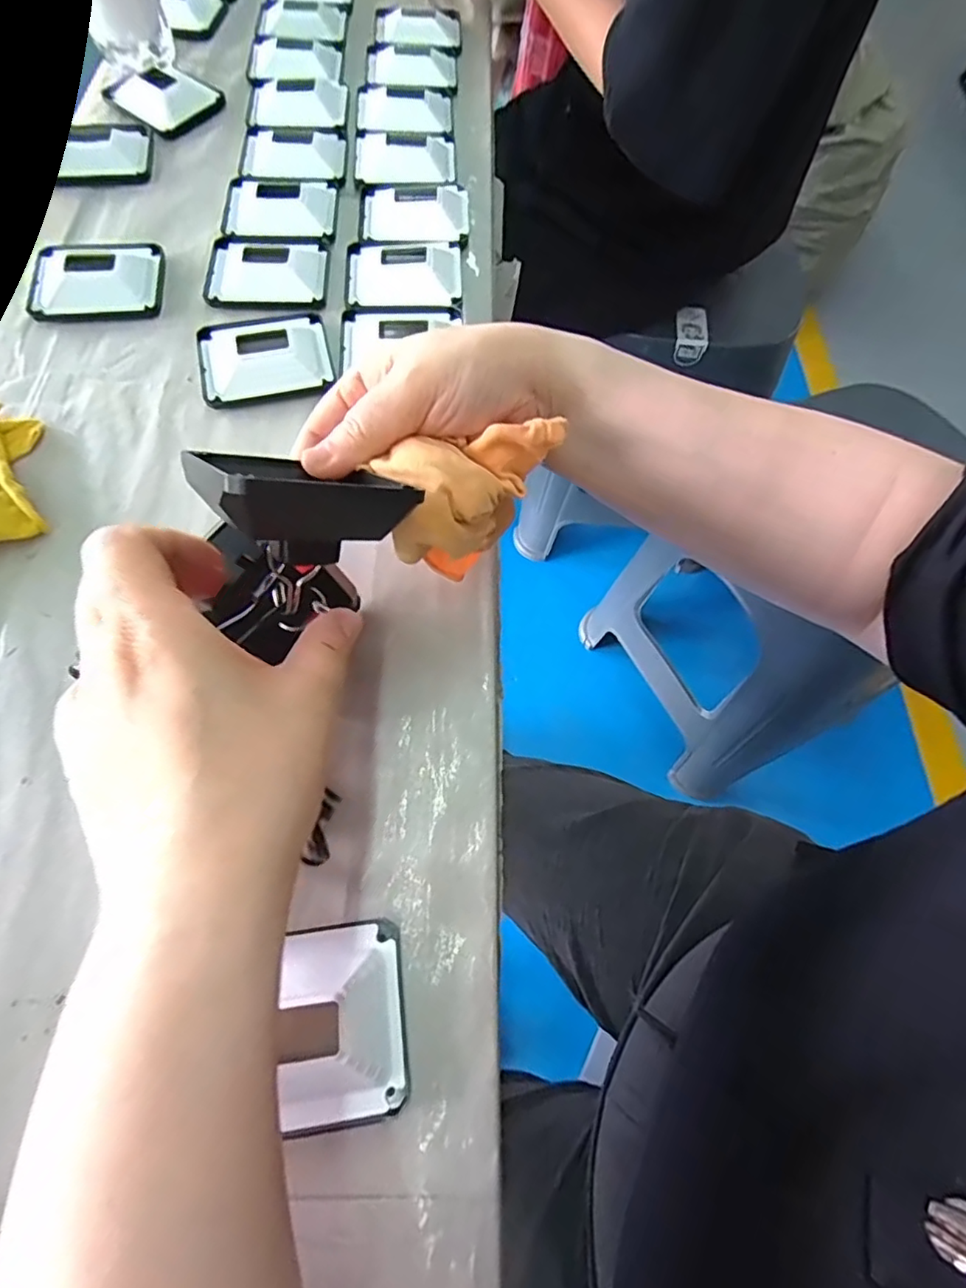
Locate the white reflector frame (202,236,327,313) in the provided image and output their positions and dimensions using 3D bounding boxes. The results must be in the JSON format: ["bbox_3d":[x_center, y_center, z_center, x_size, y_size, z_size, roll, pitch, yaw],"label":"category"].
[{"bbox_3d":[-0.149,-0.258,0.398,0.081,0.011,0.072,0,67,-2],"label":"white reflector frame"}]

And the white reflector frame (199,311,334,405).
[{"bbox_3d":[-0.139,-0.184,0.365,0.080,0.015,0.066,-14,68,-8],"label":"white reflector frame"}]

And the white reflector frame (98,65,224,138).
[{"bbox_3d":[-0.260,-0.452,0.474,0.072,0.017,0.067,37,71,13],"label":"white reflector frame"}]

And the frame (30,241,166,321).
[{"bbox_3d":[-0.258,-0.244,0.386,0.079,0.018,0.063,-9,68,-5],"label":"frame"}]

